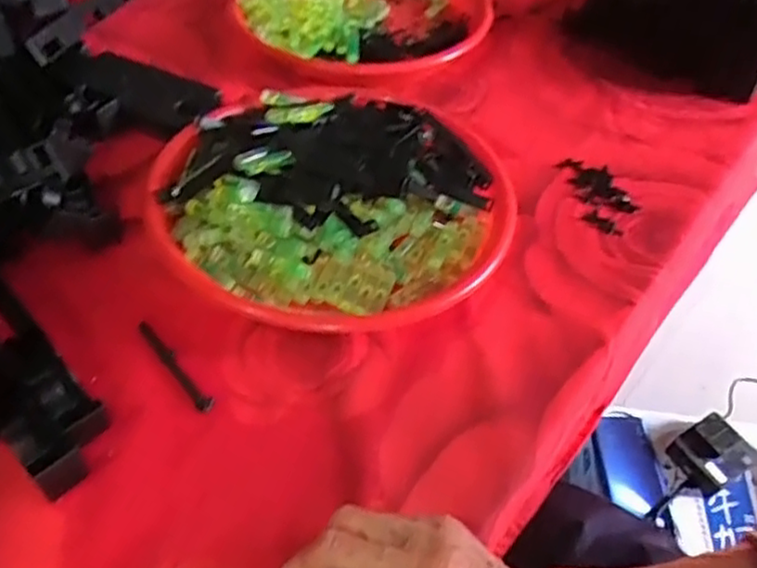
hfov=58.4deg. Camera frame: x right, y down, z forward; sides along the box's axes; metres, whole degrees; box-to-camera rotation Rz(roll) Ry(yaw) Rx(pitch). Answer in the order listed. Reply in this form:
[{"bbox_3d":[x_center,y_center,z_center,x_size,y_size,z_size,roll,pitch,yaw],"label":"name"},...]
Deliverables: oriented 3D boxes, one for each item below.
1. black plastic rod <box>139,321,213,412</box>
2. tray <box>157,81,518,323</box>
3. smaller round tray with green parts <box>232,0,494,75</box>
[{"bbox_3d":[-0.123,0.048,0.407,0.009,0.004,0.078,-32,57,-27],"label":"black plastic rod"},{"bbox_3d":[-0.036,-0.065,0.477,0.233,0.056,0.229,1,48,-1],"label":"tray"},{"bbox_3d":[-0.020,-0.272,0.664,0.236,0.048,0.241,0,49,-1],"label":"smaller round tray with green parts"}]

